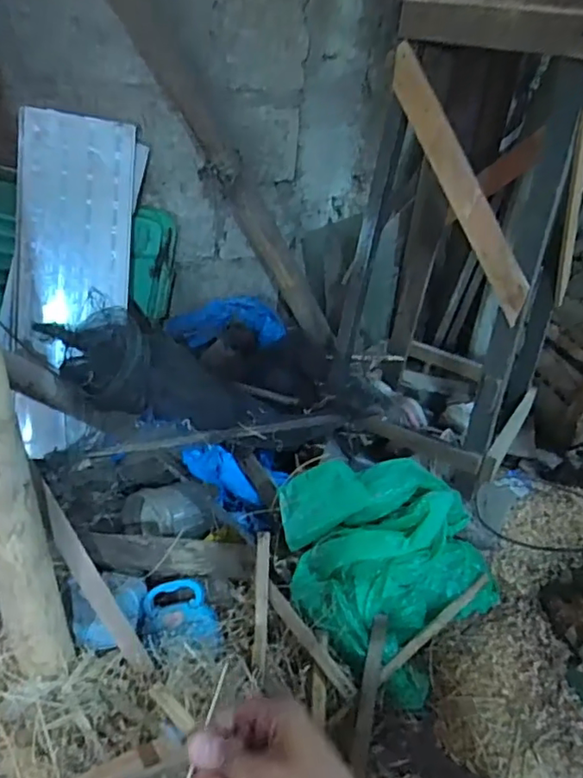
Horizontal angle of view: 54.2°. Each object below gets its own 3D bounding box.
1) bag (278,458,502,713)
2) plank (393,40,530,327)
[{"bbox_3d":[0.154,0.288,0.974,0.302,0.216,0.342,-27,46,-38],"label":"bag"},{"bbox_3d":[0.285,-0.348,0.965,0.017,0.476,0.064,-27,1,-38],"label":"plank"}]

